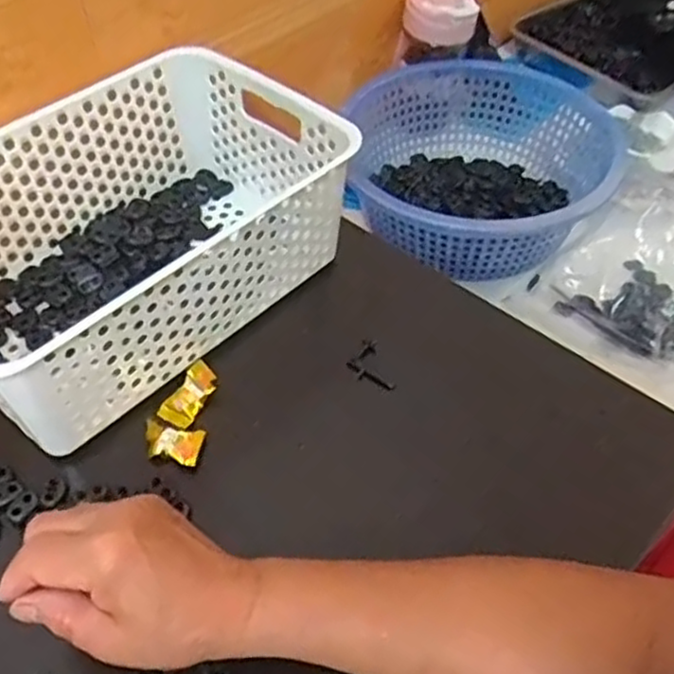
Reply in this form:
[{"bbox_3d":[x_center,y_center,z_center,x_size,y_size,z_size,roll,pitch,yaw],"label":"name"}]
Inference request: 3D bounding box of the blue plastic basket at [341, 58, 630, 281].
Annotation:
[{"bbox_3d":[0.136,-0.164,0.726,0.268,0.105,0.271,0,49,0],"label":"blue plastic basket"}]

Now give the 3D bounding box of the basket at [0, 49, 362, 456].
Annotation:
[{"bbox_3d":[-0.156,-0.073,0.525,0.205,0.112,0.300,36,58,26],"label":"basket"}]

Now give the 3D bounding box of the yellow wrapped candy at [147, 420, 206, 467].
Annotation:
[{"bbox_3d":[-0.108,0.066,0.471,0.041,0.013,0.027,11,50,9],"label":"yellow wrapped candy"}]

